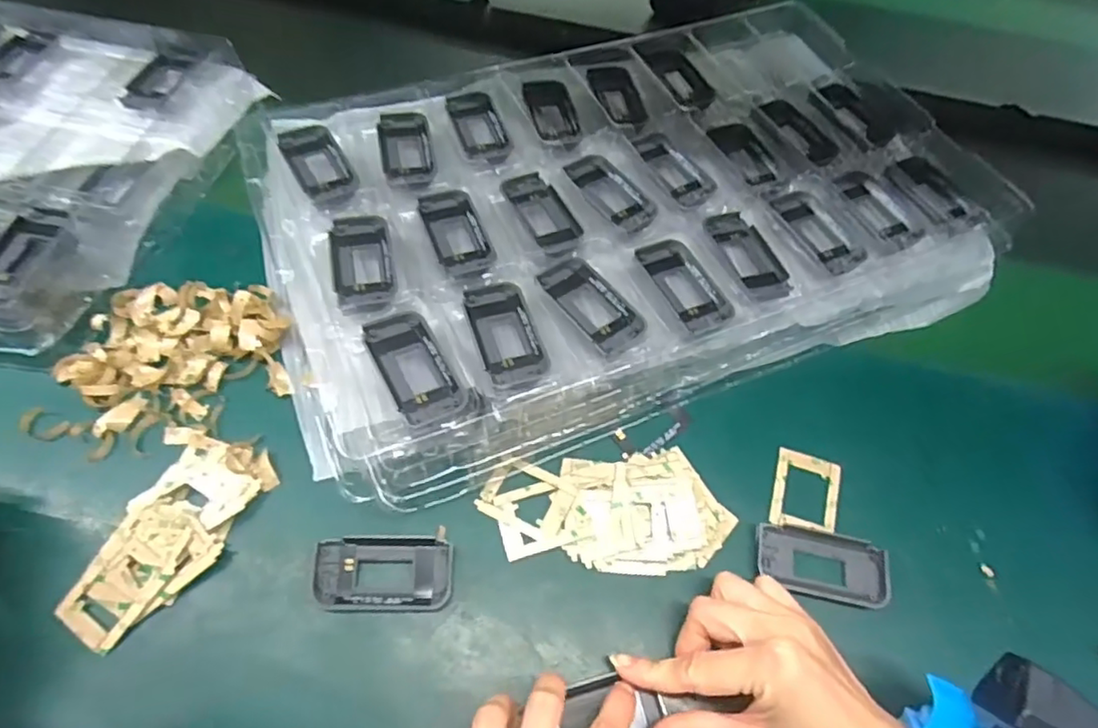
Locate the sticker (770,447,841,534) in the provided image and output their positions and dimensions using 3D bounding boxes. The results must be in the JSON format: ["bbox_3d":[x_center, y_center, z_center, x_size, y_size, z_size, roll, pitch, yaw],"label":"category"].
[{"bbox_3d":[0.163,0.081,0.393,0.039,0.007,0.058,17,59,7],"label":"sticker"}]

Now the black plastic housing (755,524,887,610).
[{"bbox_3d":[0.160,0.117,0.365,0.075,0.007,0.040,11,59,3],"label":"black plastic housing"}]

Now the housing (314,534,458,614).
[{"bbox_3d":[-0.092,0.117,0.346,0.075,0.011,0.038,1,59,-3],"label":"housing"}]

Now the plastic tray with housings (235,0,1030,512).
[{"bbox_3d":[0.065,-0.120,0.466,0.515,0.062,0.302,-19,62,-14],"label":"plastic tray with housings"}]

